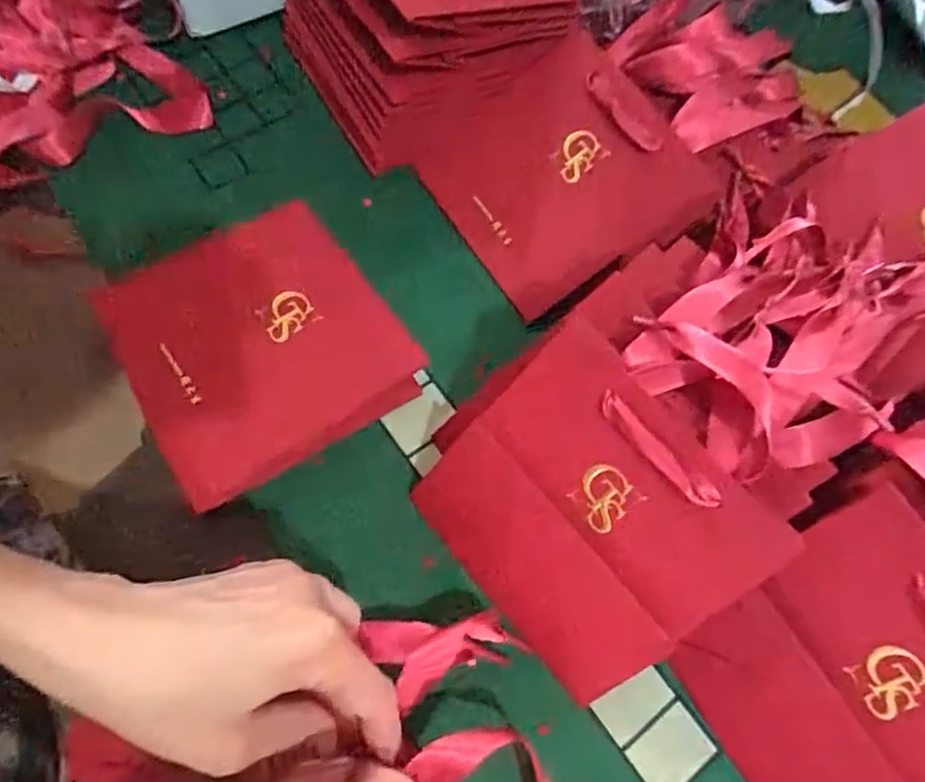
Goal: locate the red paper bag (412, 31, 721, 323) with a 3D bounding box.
[{"bbox_3d":[0.063,-0.131,0.408,0.137,0.016,0.131,-36,87,11],"label":"red paper bag"}]

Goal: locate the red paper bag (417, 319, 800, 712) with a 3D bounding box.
[{"bbox_3d":[0.057,0.062,0.312,0.137,0.005,0.135,48,116,13],"label":"red paper bag"}]

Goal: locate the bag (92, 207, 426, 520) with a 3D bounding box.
[{"bbox_3d":[-0.117,-0.029,0.368,0.141,0.026,0.143,-30,76,-15],"label":"bag"}]

